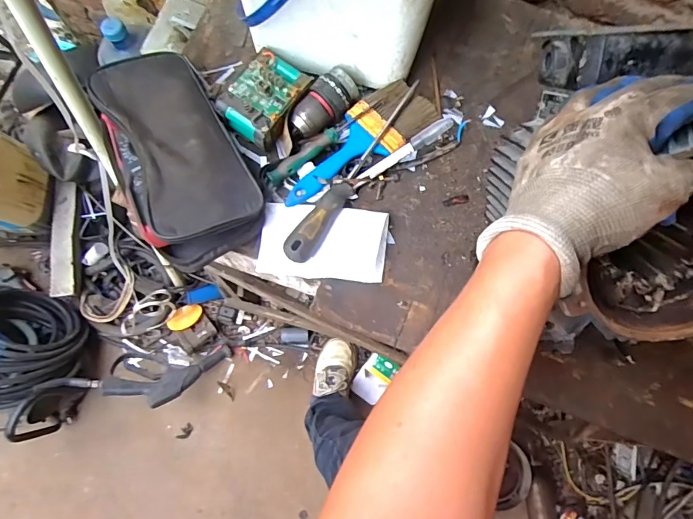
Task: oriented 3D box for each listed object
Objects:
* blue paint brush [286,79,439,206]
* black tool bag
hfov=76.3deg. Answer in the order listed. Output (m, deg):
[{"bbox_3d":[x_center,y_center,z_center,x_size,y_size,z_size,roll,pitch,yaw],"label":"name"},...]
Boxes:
[{"bbox_3d":[0.009,-0.122,0.463,0.181,0.014,0.063,-39,80,-10],"label":"blue paint brush"},{"bbox_3d":[-0.175,-0.111,0.449,0.113,0.059,0.221,-29,78,-8],"label":"black tool bag"}]

